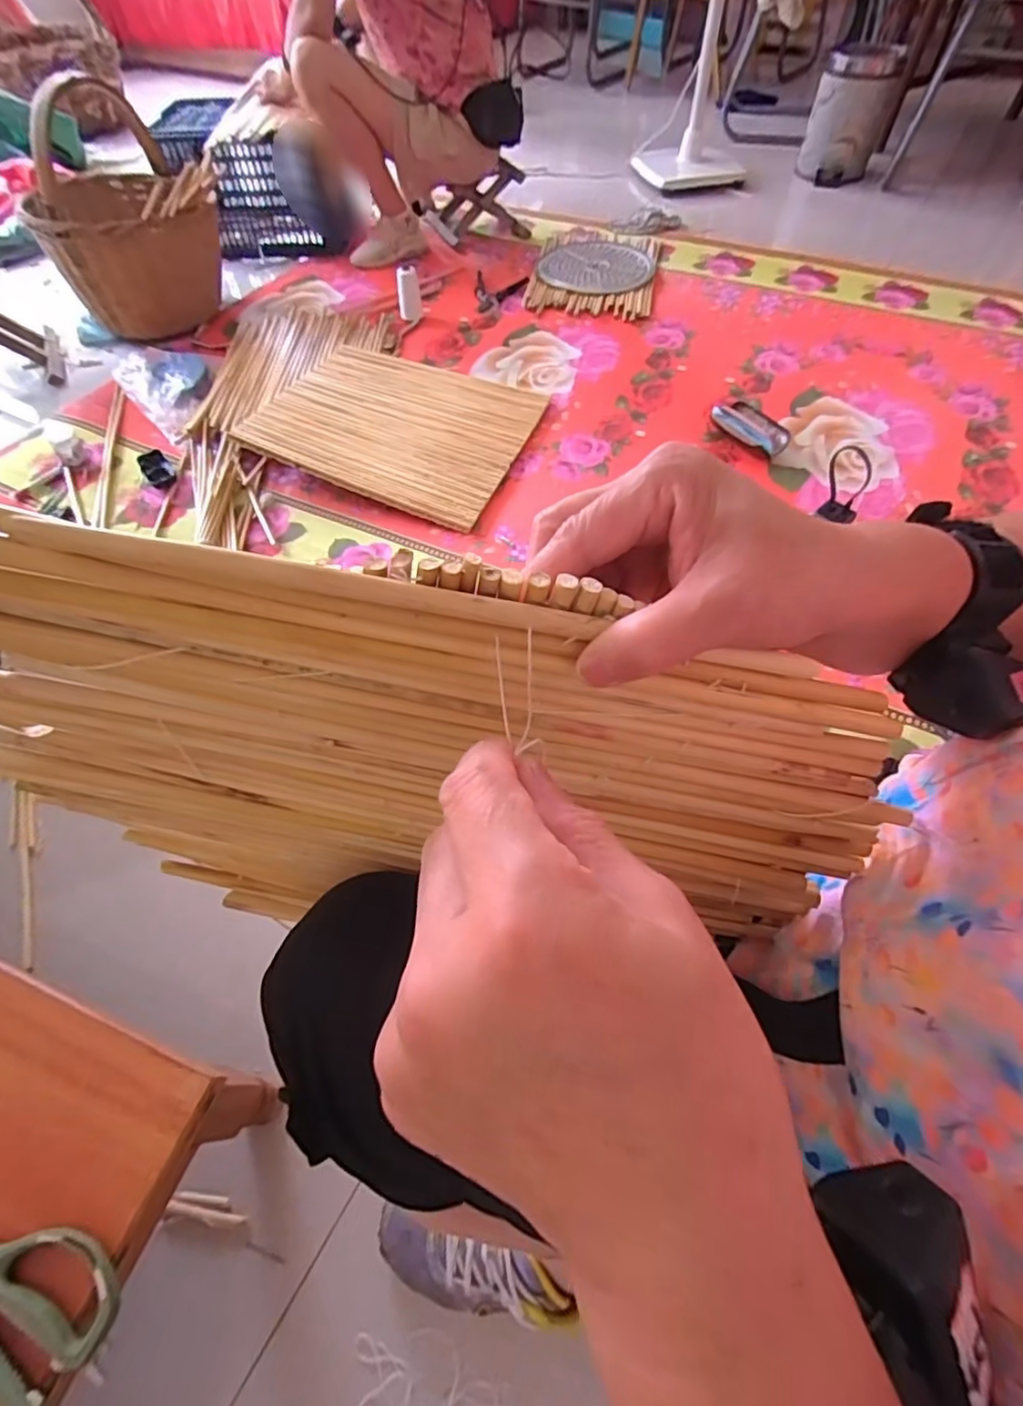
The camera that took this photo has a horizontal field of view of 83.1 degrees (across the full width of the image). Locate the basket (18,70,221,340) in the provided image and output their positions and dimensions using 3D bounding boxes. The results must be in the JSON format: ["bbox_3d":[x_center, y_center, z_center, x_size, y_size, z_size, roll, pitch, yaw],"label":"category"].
[{"bbox_3d":[-0.919,-1.145,1.327,0.348,0.400,0.384,-27,61,-16],"label":"basket"}]

